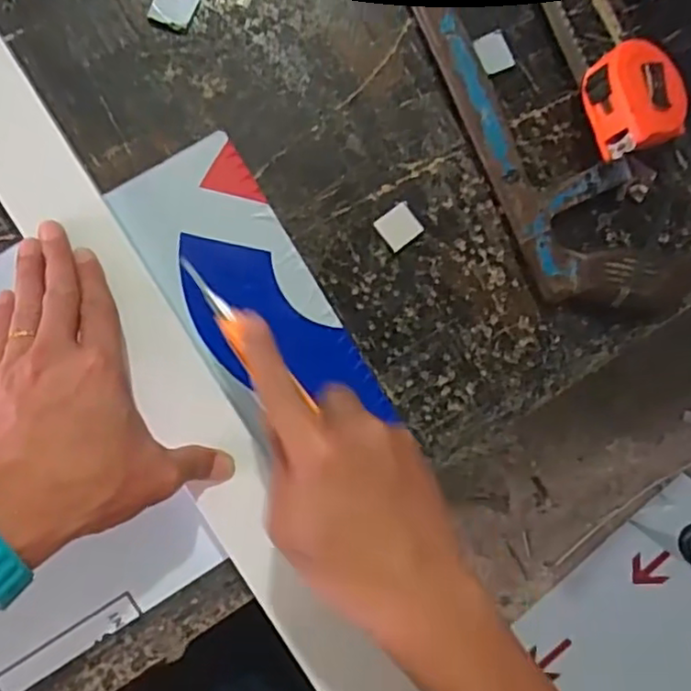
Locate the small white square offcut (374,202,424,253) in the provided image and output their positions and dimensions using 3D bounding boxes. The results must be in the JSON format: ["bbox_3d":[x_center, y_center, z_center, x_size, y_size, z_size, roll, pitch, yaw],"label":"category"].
[{"bbox_3d":[0.037,-0.082,0.452,0.027,0.004,0.025,-38,96,-6],"label":"small white square offcut"}]

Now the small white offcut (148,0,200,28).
[{"bbox_3d":[-0.112,-0.223,0.427,0.029,0.004,0.024,9,90,-9],"label":"small white offcut"}]

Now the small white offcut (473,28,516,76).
[{"bbox_3d":[0.106,-0.207,0.460,0.024,0.006,0.028,-27,95,-7],"label":"small white offcut"}]

